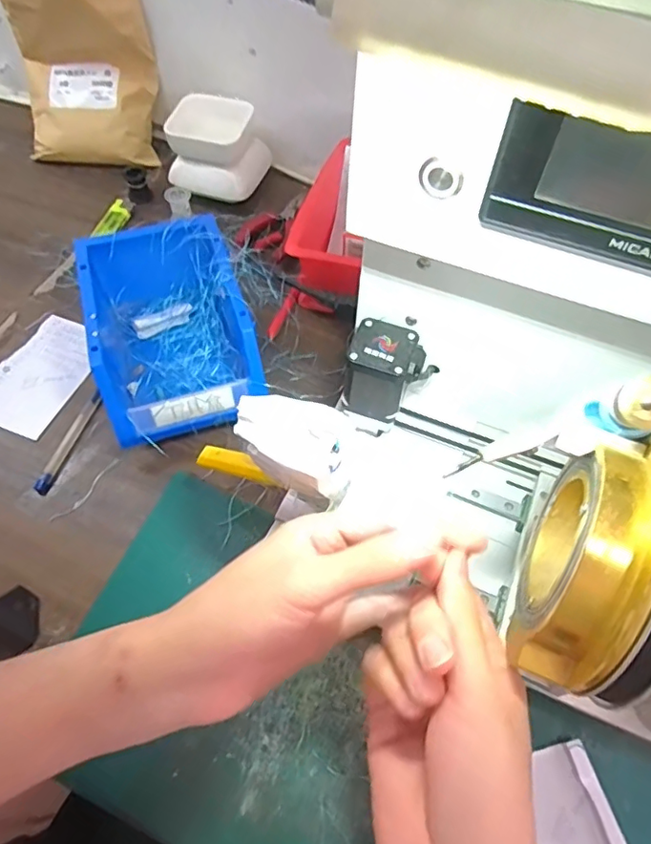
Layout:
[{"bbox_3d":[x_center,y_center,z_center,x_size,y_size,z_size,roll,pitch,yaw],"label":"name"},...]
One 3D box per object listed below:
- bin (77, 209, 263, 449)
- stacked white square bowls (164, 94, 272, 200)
[{"bbox_3d":[-0.129,-0.074,0.461,0.119,0.088,0.176,-15,58,-11],"label":"bin"},{"bbox_3d":[-0.118,-0.299,0.588,0.099,0.059,0.083,8,56,4],"label":"stacked white square bowls"}]

